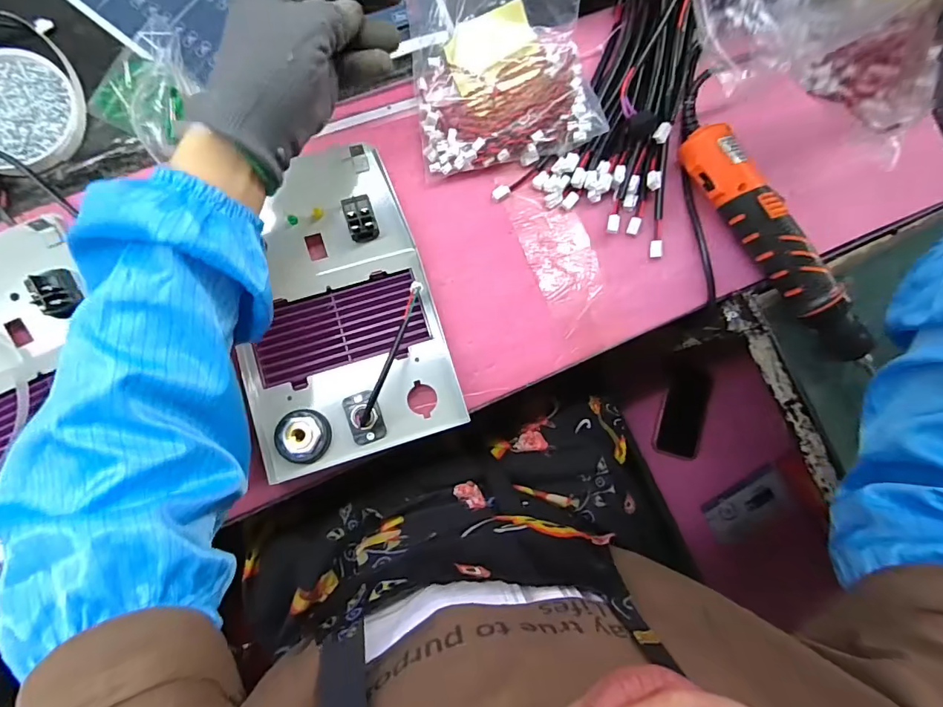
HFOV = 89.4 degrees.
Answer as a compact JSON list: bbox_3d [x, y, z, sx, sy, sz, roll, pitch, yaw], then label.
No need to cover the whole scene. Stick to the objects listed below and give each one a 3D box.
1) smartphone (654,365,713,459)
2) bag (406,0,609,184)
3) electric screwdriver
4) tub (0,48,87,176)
[{"bbox_3d":[0.349,0.098,0.781,0.068,0.013,0.146,13,99,7],"label":"smartphone"},{"bbox_3d":[0.023,-0.274,0.394,0.146,0.045,0.237,-6,85,-6],"label":"bag"},{"bbox_3d":[0.252,-0.086,0.392,0.040,0.043,0.236,-37,88,-7],"label":"electric screwdriver"},{"bbox_3d":[-0.357,-0.189,0.369,0.093,0.023,0.094,1,84,-5],"label":"tub"}]

